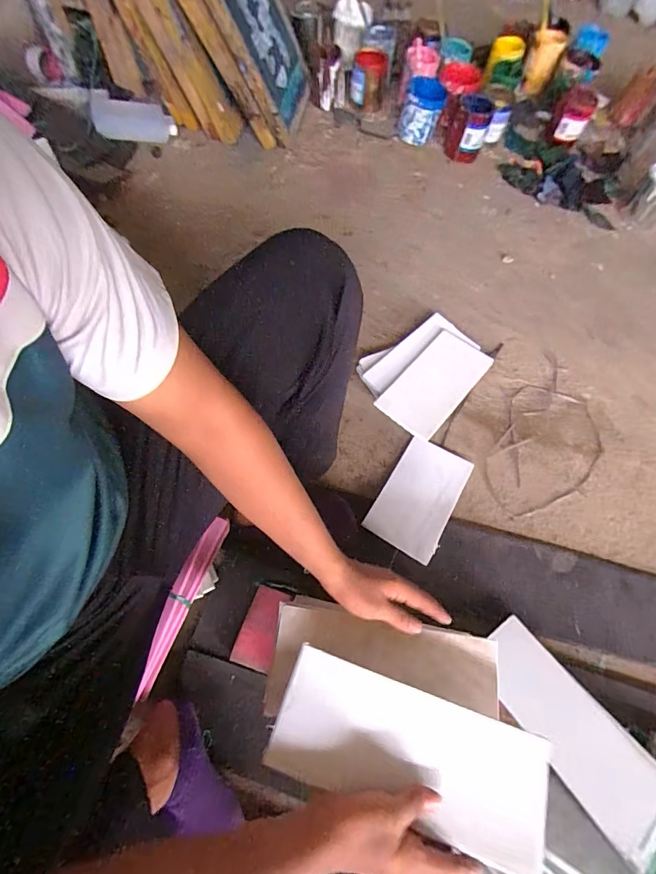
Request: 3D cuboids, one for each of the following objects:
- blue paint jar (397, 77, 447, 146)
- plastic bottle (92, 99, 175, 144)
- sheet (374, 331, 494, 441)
[{"bbox_3d":[0.290,-1.002,1.261,0.118,0.135,0.126,1,66,-3],"label":"blue paint jar"},{"bbox_3d":[-0.566,-0.924,1.190,0.234,0.068,0.088,5,66,-1],"label":"plastic bottle"},{"bbox_3d":[0.240,-0.122,0.907,0.139,0.023,0.265,39,70,14],"label":"sheet"}]

